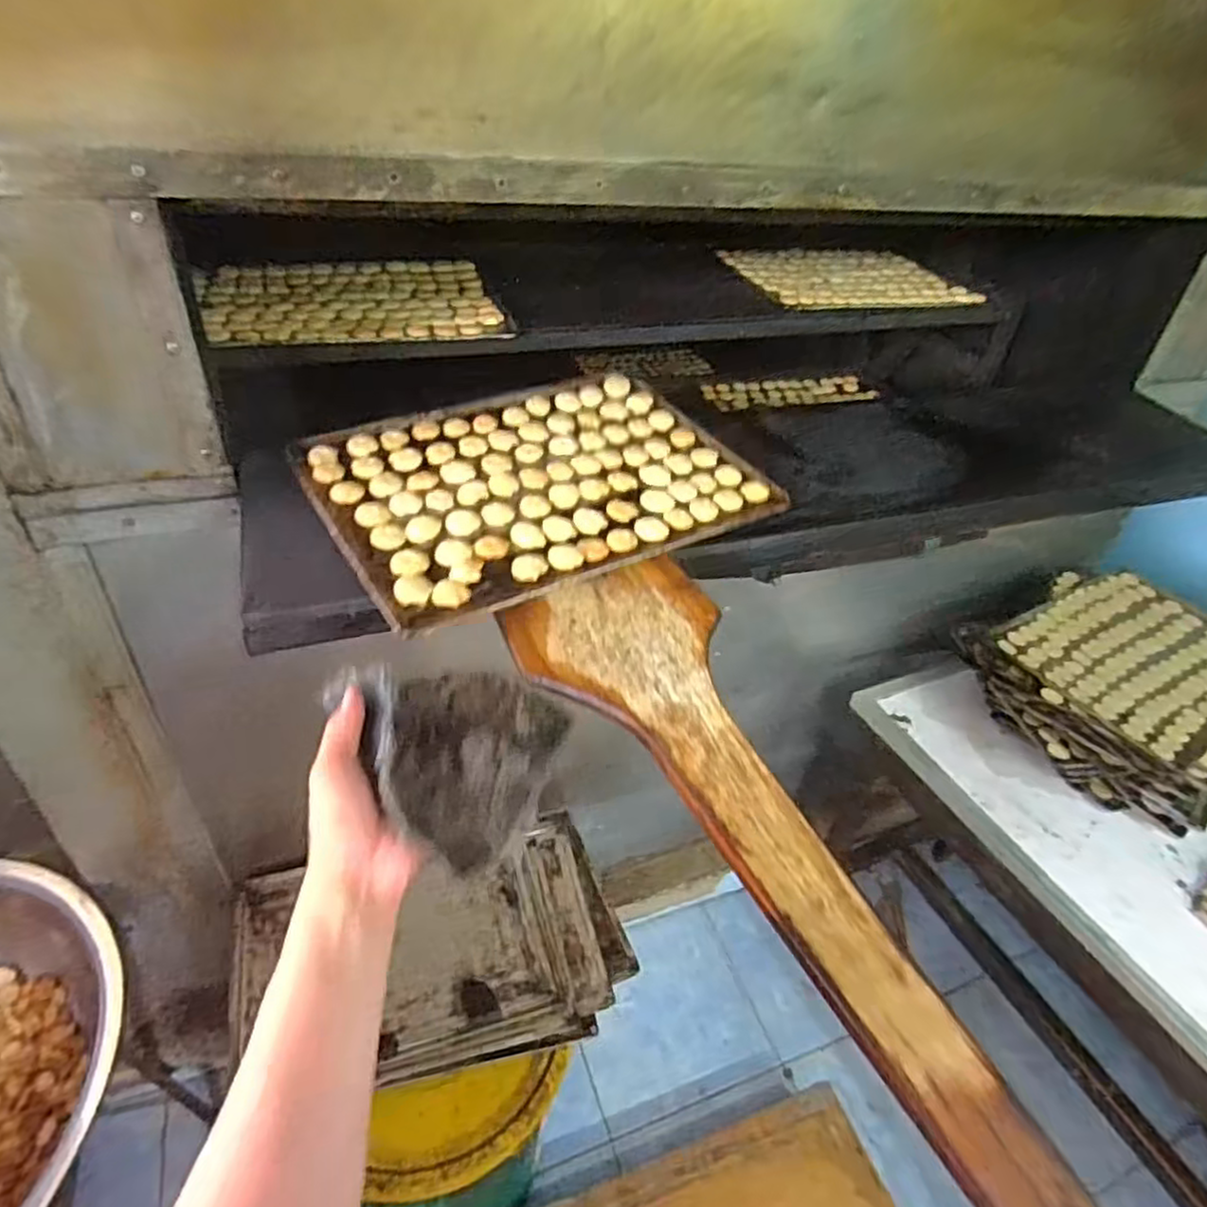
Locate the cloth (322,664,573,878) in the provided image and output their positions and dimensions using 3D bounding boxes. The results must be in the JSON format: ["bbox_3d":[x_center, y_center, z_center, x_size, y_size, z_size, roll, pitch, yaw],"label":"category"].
[{"bbox_3d":[-0.124,0.096,0.537,0.169,0.060,0.152,15,39,10],"label":"cloth"}]

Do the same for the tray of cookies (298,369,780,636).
[{"bbox_3d":[-0.067,-0.139,0.786,0.442,0.039,0.318,-18,45,-29],"label":"tray of cookies"}]

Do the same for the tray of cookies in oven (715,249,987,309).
[{"bbox_3d":[0.467,-0.624,1.366,0.459,0.015,0.319,-6,40,-16],"label":"tray of cookies in oven"}]

